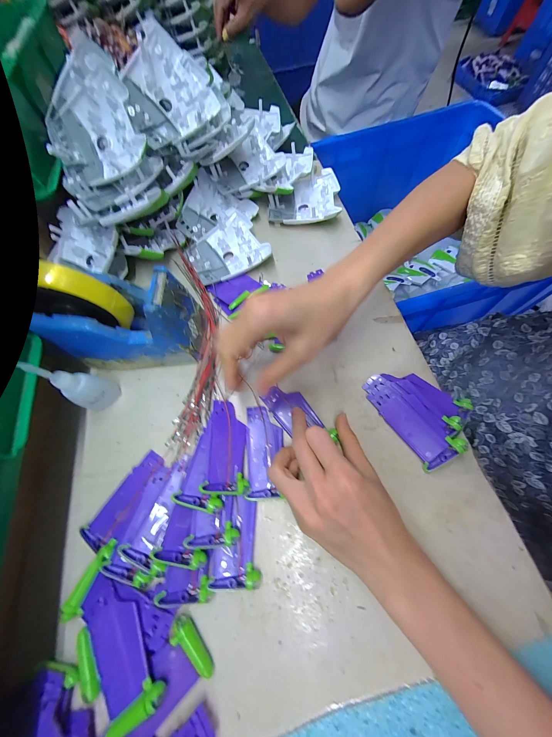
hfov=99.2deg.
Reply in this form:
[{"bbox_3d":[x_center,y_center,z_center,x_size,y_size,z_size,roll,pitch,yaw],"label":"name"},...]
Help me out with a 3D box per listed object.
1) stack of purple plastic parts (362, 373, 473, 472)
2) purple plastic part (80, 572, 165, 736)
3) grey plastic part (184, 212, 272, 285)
[{"bbox_3d":[0.149,0.039,0.242,0.071,0.022,0.099,-32,68,-9],"label":"stack of purple plastic parts"},{"bbox_3d":[-0.126,0.214,0.182,0.041,0.013,0.091,-35,69,-10],"label":"purple plastic part"},{"bbox_3d":[-0.070,-0.171,0.334,0.108,0.016,0.094,-23,67,-6],"label":"grey plastic part"}]

